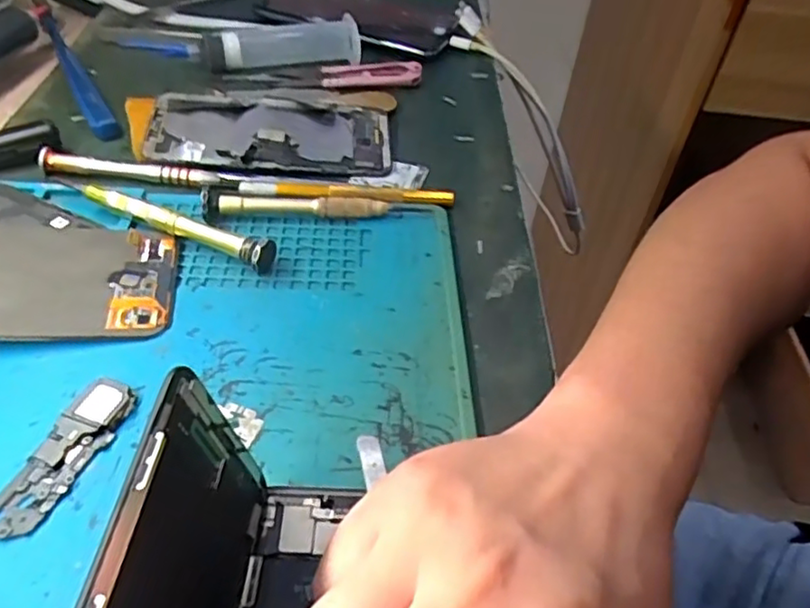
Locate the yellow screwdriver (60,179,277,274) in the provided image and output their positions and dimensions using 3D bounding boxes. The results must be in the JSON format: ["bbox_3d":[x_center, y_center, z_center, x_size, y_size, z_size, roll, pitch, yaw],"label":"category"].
[{"bbox_3d":[-0.116,-0.041,0.315,0.118,0.017,0.013,19,45,12],"label":"yellow screwdriver"}]

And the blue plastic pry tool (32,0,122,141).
[{"bbox_3d":[-0.218,-0.158,0.425,0.015,0.017,0.184,-20,50,-25],"label":"blue plastic pry tool"}]

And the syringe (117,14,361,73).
[{"bbox_3d":[-0.111,-0.181,0.452,0.160,0.019,0.037,-3,45,-10],"label":"syringe"}]

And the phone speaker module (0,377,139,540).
[{"bbox_3d":[-0.121,0.052,0.231,0.021,0.005,0.064,17,45,10],"label":"phone speaker module"}]

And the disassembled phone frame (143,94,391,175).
[{"bbox_3d":[-0.079,-0.103,0.389,0.137,0.009,0.072,1,44,-6],"label":"disassembled phone frame"}]

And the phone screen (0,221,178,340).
[{"bbox_3d":[-0.178,-0.013,0.278,0.150,0.005,0.070,1,48,-15],"label":"phone screen"}]

